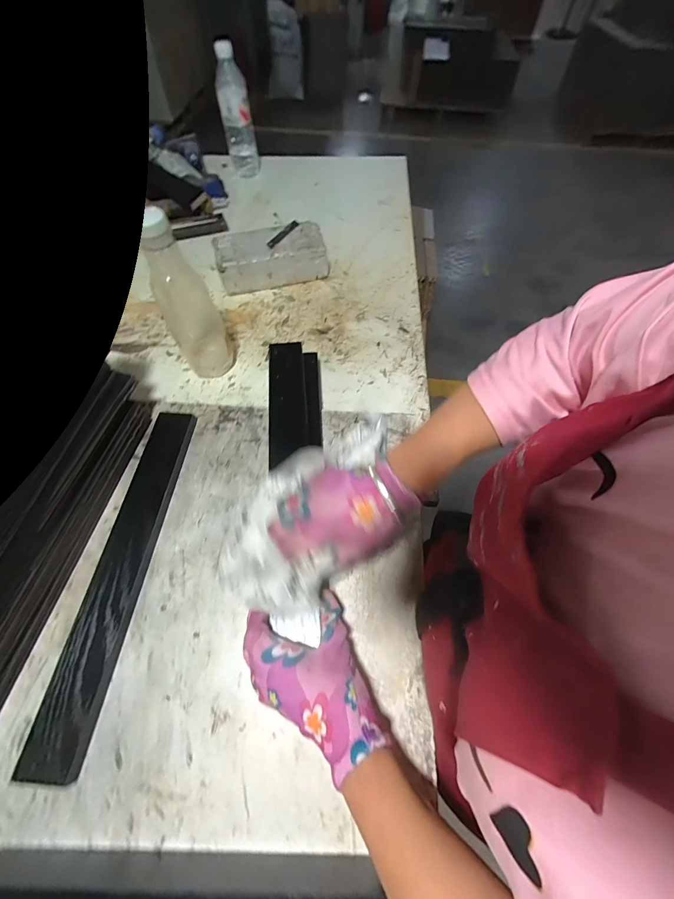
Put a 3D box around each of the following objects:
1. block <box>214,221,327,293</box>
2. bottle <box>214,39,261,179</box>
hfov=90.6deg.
[{"bbox_3d":[-0.127,-0.380,0.662,0.211,0.070,0.107,-13,60,-8],"label":"block"},{"bbox_3d":[-0.243,-0.807,0.814,0.075,0.226,0.073,-11,60,-6],"label":"bottle"}]

